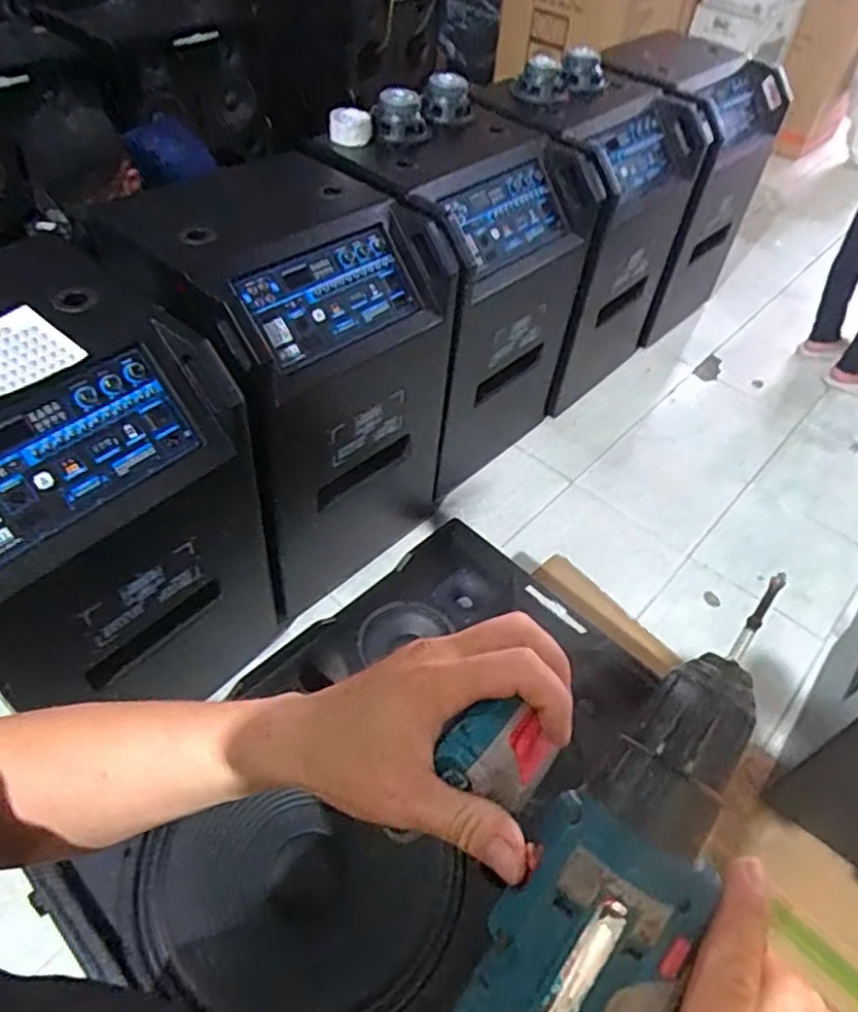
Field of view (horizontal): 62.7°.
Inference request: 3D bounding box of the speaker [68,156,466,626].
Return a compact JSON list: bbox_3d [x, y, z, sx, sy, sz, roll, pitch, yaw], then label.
[{"bbox_3d":[-0.246,-0.290,1.616,0.437,0.767,0.573,37,56,24],"label":"speaker"}]

